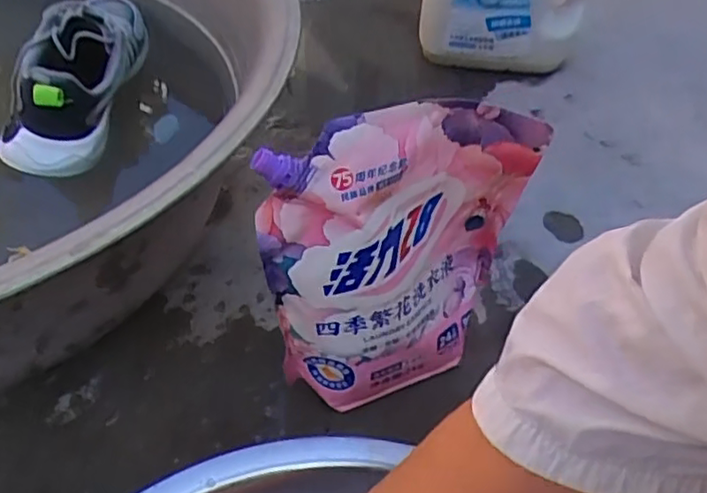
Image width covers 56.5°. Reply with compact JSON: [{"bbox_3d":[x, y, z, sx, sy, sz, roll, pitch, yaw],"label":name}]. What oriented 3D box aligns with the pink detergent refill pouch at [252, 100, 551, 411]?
[{"bbox_3d":[0.038,0.019,0.509,0.203,0.263,0.060,-15,51,-17],"label":"pink detergent refill pouch"}]

